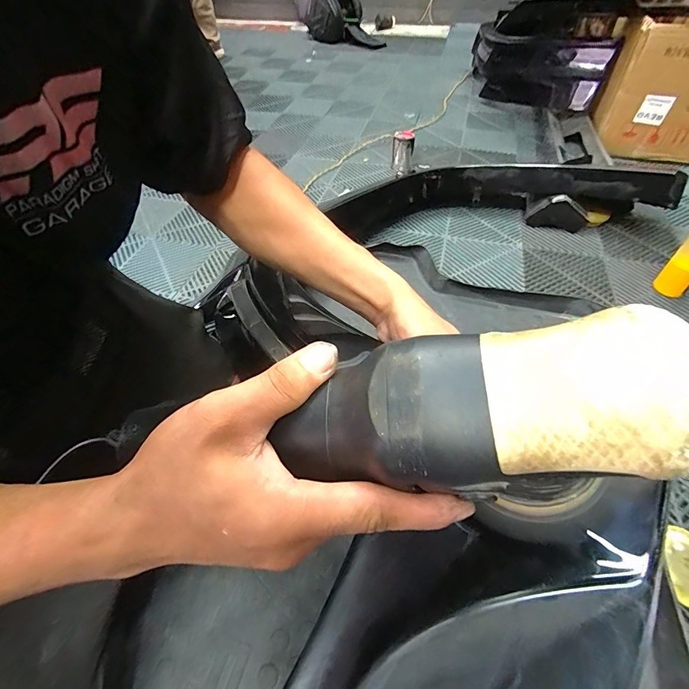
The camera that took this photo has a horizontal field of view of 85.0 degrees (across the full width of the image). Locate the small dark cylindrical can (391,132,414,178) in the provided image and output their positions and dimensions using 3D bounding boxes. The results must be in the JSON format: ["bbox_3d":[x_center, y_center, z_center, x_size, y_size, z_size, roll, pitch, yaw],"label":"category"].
[{"bbox_3d":[0.194,-0.634,1.253,0.068,0.113,0.062,0,50,1],"label":"small dark cylindrical can"}]

